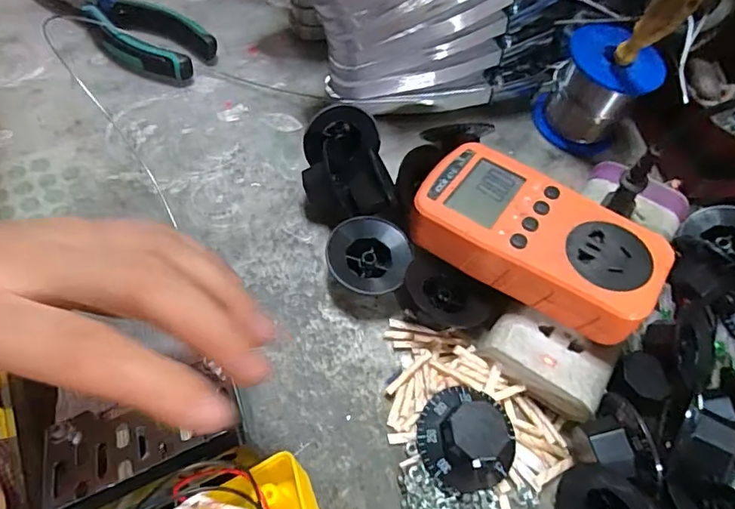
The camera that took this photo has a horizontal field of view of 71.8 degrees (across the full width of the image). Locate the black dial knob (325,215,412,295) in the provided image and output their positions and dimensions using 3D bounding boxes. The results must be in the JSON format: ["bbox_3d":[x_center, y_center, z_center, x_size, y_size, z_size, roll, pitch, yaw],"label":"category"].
[{"bbox_3d":[0.002,0.004,0.292,0.045,0.020,0.048,2,61,-3],"label":"black dial knob"}]

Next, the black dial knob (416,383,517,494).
[{"bbox_3d":[0.047,0.088,0.243,0.045,0.023,0.046,4,59,-7],"label":"black dial knob"}]

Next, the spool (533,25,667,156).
[{"bbox_3d":[0.165,-0.118,0.369,0.059,0.065,0.064,4,59,-7],"label":"spool"}]

